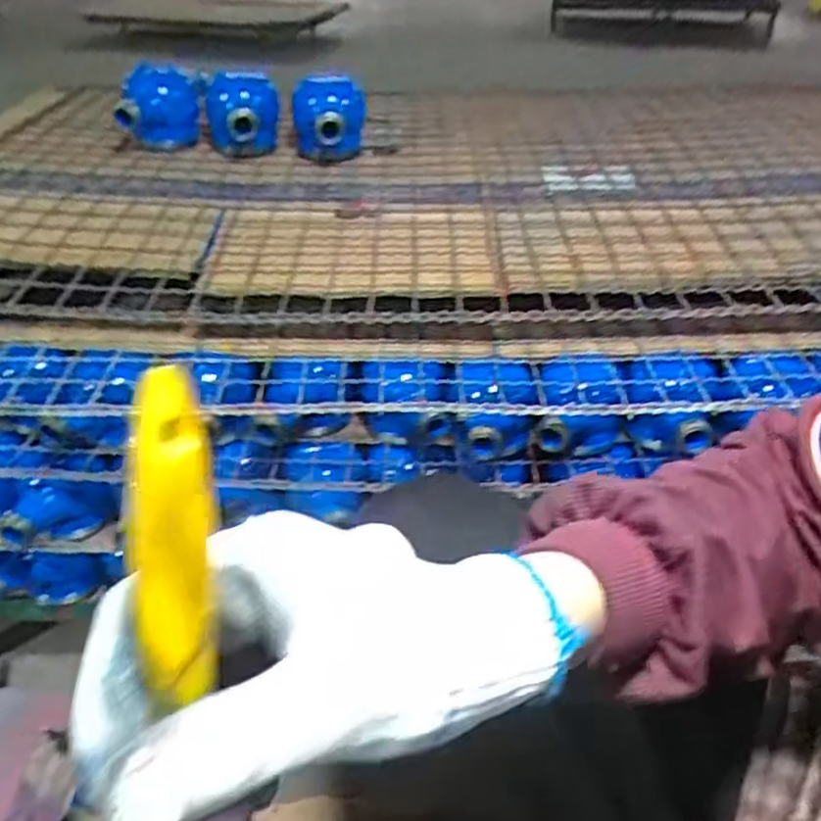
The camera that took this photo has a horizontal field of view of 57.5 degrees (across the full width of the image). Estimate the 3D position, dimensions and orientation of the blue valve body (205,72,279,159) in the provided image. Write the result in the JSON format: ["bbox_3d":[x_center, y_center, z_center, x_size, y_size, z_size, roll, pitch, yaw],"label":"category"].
[{"bbox_3d":[-0.188,-0.335,0.848,0.082,0.083,0.064,-9,37,-11],"label":"blue valve body"}]

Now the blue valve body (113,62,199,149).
[{"bbox_3d":[-0.283,-0.340,0.842,0.089,0.088,0.090,-9,37,-11],"label":"blue valve body"}]

